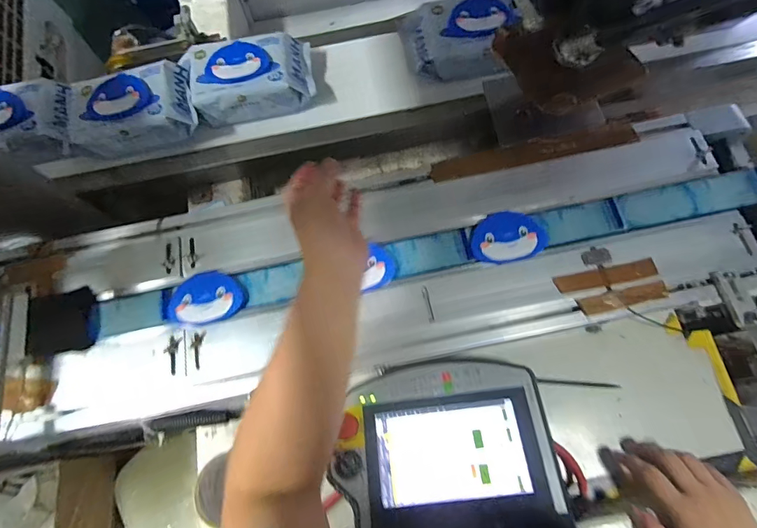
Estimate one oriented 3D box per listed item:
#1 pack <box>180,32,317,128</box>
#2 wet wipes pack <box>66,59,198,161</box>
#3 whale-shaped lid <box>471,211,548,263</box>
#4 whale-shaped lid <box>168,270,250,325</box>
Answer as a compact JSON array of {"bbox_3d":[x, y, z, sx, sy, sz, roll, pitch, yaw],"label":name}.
[{"bbox_3d":[-0.201,-0.289,0.669,0.194,0.083,0.117,-11,70,1],"label":"pack"},{"bbox_3d":[-0.380,-0.238,0.647,0.199,0.058,0.134,-12,70,1],"label":"wet wipes pack"},{"bbox_3d":[0.169,-0.036,0.547,0.095,0.008,0.069,-11,70,1],"label":"whale-shaped lid"},{"bbox_3d":[-0.222,0.043,0.547,0.095,0.012,0.066,-13,70,0],"label":"whale-shaped lid"}]

